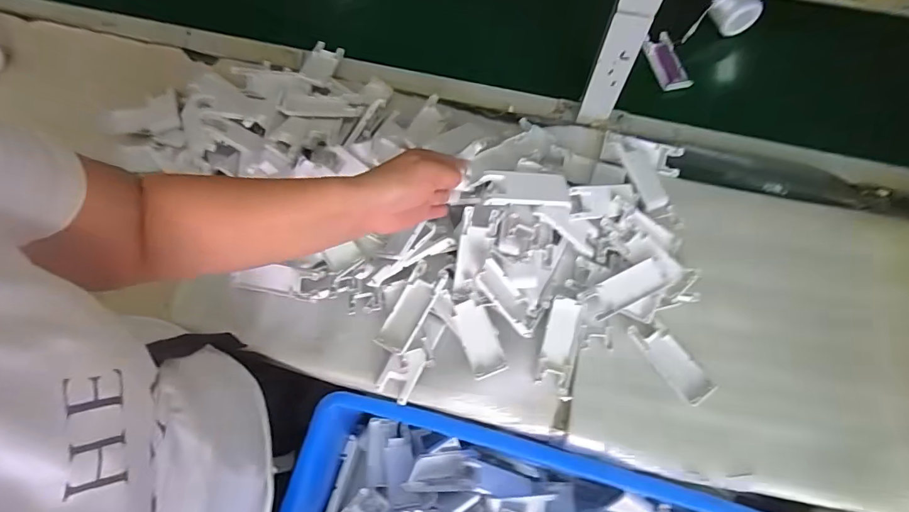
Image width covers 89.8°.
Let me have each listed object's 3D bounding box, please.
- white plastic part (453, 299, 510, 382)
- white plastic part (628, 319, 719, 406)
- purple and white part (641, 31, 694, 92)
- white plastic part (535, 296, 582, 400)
[{"bbox_3d":[0.027,0.092,0.509,0.037,0.014,0.084,-21,84,-9],"label":"white plastic part"},{"bbox_3d":[0.248,0.118,0.522,0.039,0.012,0.102,-33,72,-13],"label":"white plastic part"},{"bbox_3d":[0.320,-0.290,0.693,0.041,0.024,0.100,-12,69,-6],"label":"purple and white part"},{"bbox_3d":[0.120,0.103,0.516,0.043,0.009,0.108,15,75,-13],"label":"white plastic part"}]

